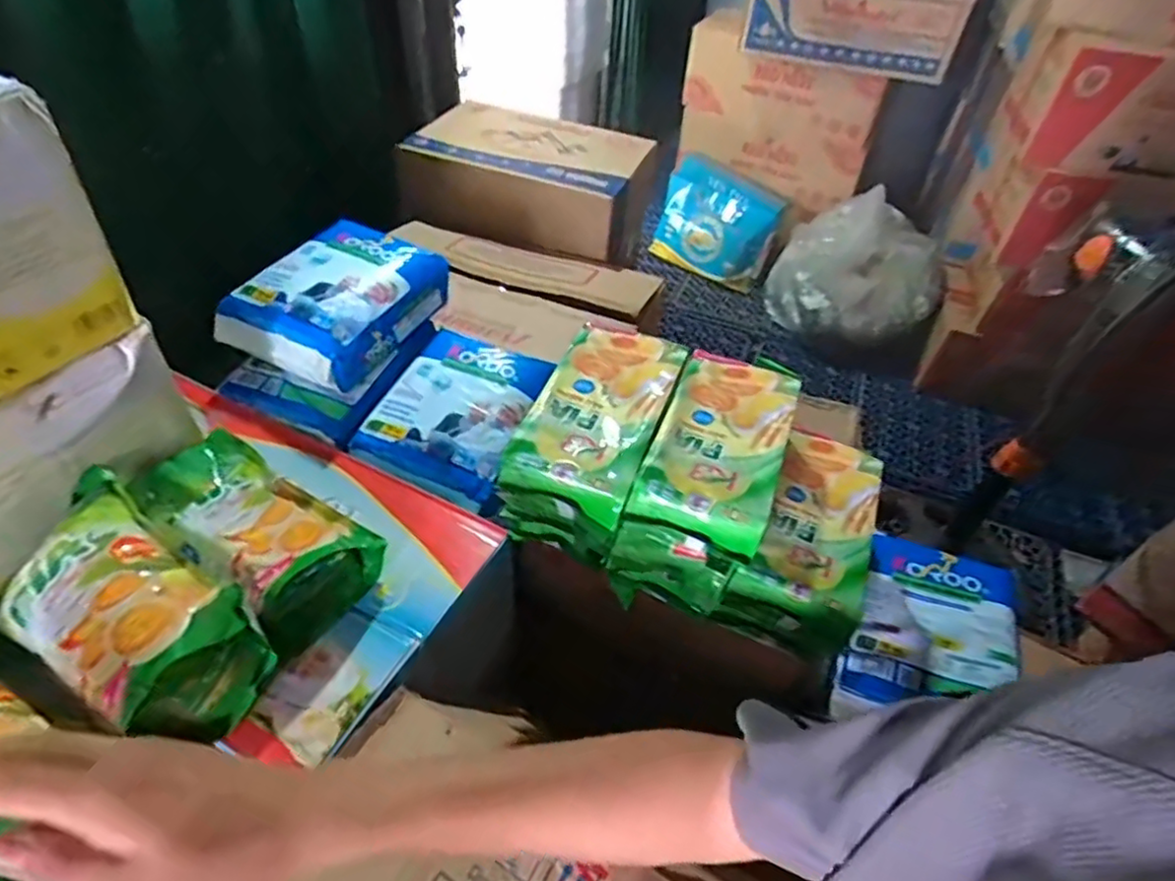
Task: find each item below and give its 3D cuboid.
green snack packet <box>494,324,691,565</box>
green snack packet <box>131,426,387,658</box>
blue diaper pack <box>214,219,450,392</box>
[{"bbox_3d":[0.004,-0.008,0.591,0.112,0.052,0.216,18,47,11],"label":"green snack packet"},{"bbox_3d":[-0.312,0.077,0.600,0.257,0.070,0.124,32,51,23],"label":"green snack packet"},{"bbox_3d":[-0.303,-0.174,0.794,0.174,0.079,0.221,23,48,16],"label":"blue diaper pack"}]

